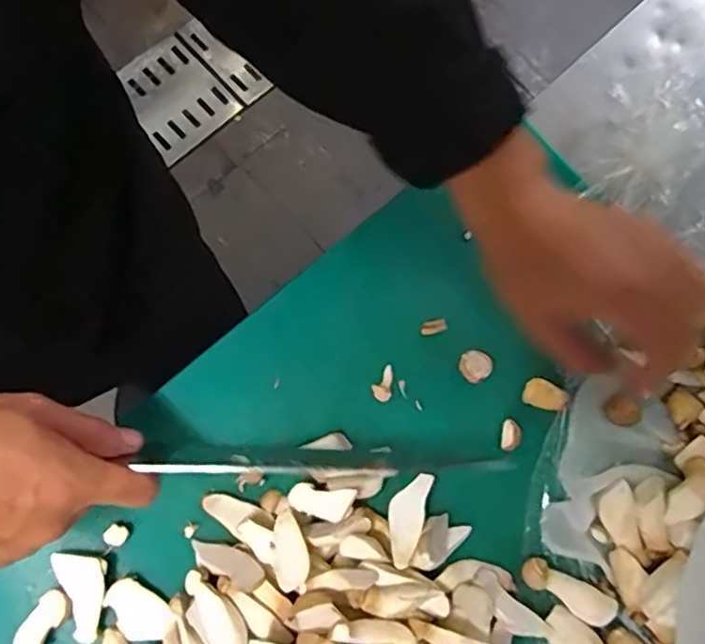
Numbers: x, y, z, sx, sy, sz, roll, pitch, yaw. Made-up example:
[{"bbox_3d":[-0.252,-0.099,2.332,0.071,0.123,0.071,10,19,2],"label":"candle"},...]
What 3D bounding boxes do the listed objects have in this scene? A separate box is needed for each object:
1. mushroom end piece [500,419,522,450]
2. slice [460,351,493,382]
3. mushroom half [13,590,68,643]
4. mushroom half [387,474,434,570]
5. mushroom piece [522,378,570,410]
[{"bbox_3d":[0.103,0.073,0.409,0.013,0.004,0.020,9,78,-2],"label":"mushroom end piece"},{"bbox_3d":[0.080,0.028,0.412,0.020,0.008,0.020,1,79,-4],"label":"slice"},{"bbox_3d":[-0.179,0.175,0.357,0.019,0.009,0.044,28,78,2],"label":"mushroom half"},{"bbox_3d":[0.033,0.119,0.387,0.021,0.006,0.058,18,59,3],"label":"mushroom half"},{"bbox_3d":[0.126,0.048,0.414,0.028,0.005,0.017,24,78,1],"label":"mushroom piece"}]

